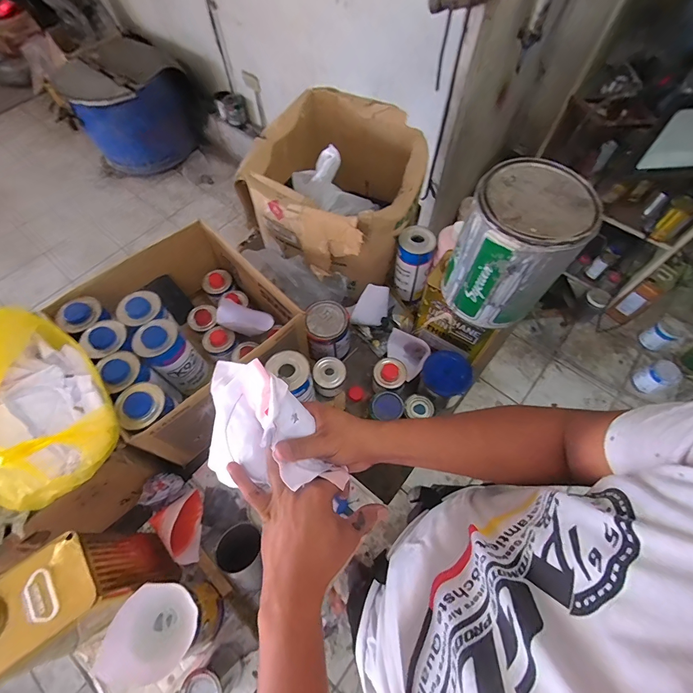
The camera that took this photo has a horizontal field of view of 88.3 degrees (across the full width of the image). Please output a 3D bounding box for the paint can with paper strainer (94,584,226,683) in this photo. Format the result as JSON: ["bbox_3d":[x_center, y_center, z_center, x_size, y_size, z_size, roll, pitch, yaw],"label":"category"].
[{"bbox_3d":[-0.272,0.435,0.567,0.121,0.150,0.115,-11,63,-5],"label":"paint can with paper strainer"}]

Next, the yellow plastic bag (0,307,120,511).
[{"bbox_3d":[-0.502,0.073,0.526,0.316,0.133,0.219,34,68,17],"label":"yellow plastic bag"}]

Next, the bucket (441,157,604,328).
[{"bbox_3d":[0.263,-0.152,0.567,0.152,0.193,0.156,0,62,0],"label":"bucket"}]

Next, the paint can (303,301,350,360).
[{"bbox_3d":[-0.044,-0.027,0.843,0.094,0.130,0.101,0,62,0],"label":"paint can"}]

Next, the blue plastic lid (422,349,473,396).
[{"bbox_3d":[0.213,0.057,0.754,0.091,0.024,0.101,-31,66,-15],"label":"blue plastic lid"}]

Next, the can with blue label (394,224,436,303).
[{"bbox_3d":[0.165,-0.199,0.862,0.074,0.176,0.077,0,62,0],"label":"can with blue label"}]

